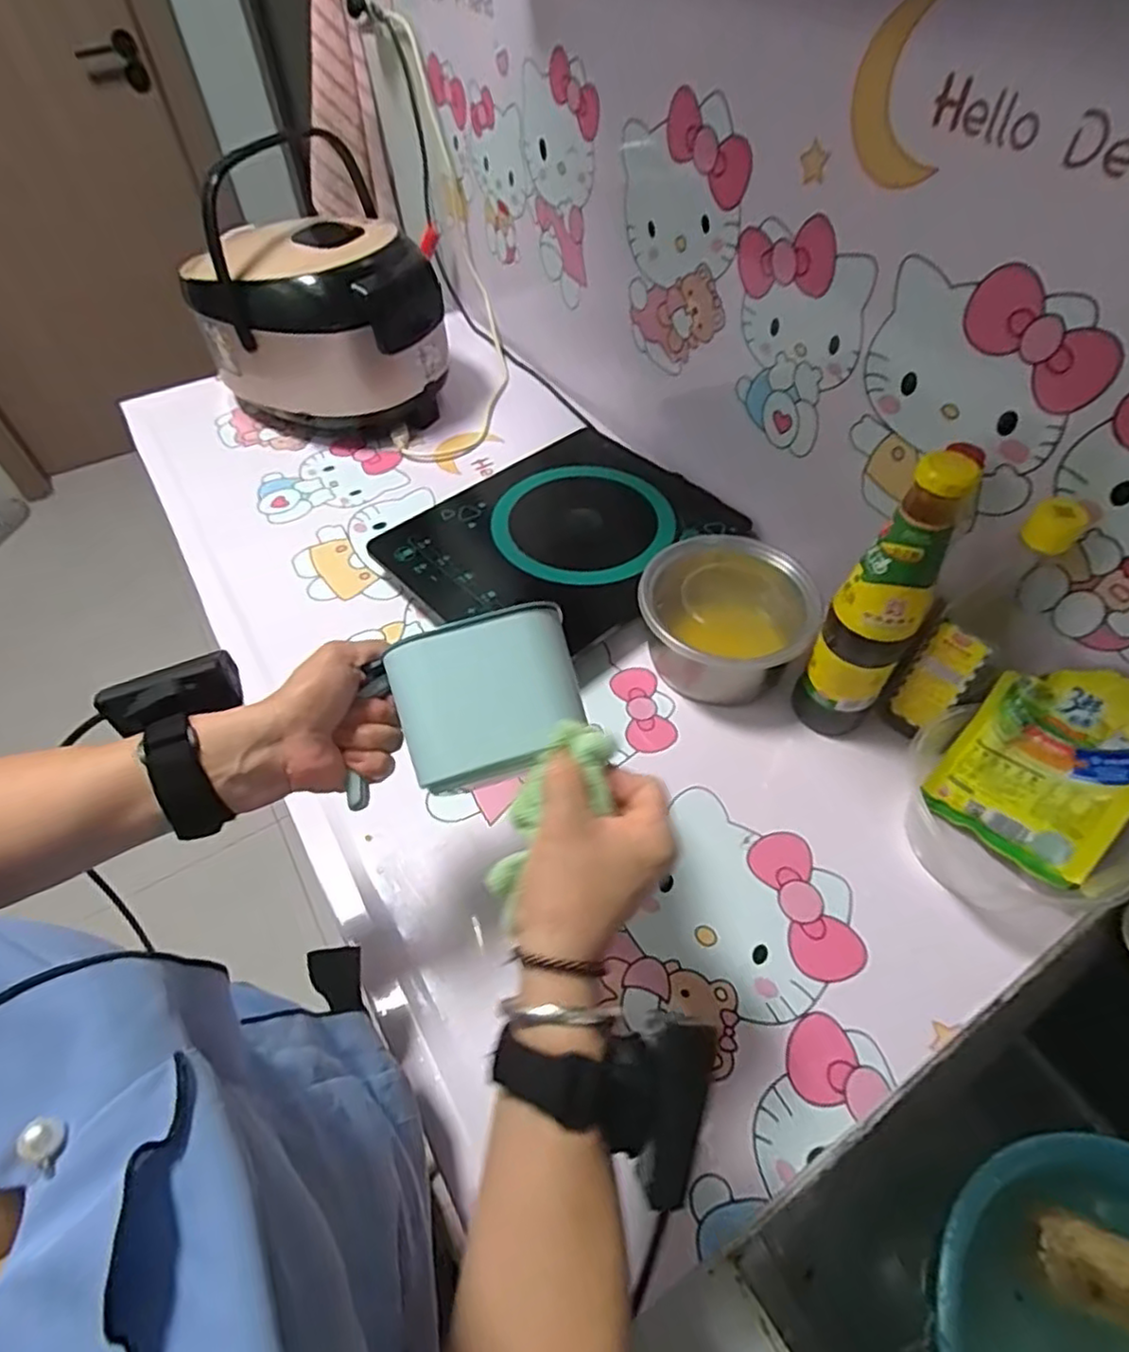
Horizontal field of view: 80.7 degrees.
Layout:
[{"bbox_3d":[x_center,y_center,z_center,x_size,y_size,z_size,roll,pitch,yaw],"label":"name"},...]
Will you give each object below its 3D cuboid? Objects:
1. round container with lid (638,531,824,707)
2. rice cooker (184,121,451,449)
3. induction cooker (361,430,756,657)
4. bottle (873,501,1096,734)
[{"bbox_3d":[0.151,-0.055,0.640,0.150,0.097,0.155,-1,52,1],"label":"round container with lid"},{"bbox_3d":[-0.320,-0.470,0.853,0.267,0.280,0.238,-22,54,-15],"label":"rice cooker"},{"bbox_3d":[0.000,-0.149,0.743,0.344,0.044,0.269,-36,59,-24],"label":"induction cooker"},{"bbox_3d":[0.324,-0.039,0.526,0.063,0.223,0.062,35,60,25],"label":"bottle"}]

